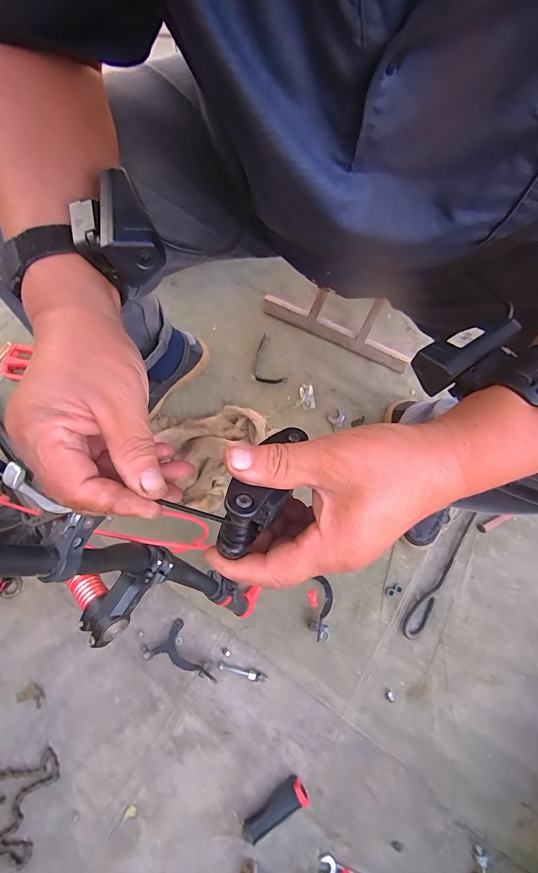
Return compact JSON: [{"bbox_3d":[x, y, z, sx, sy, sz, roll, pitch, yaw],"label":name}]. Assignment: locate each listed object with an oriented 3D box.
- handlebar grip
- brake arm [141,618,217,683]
[{"bbox_3d":[0.007,0.554,0.569,0.104,0.026,0.036,-32,77,-10],"label":"handlebar grip"},{"bbox_3d":[-0.149,0.368,0.619,0.079,0.021,0.110,-35,77,-11],"label":"brake arm"}]

